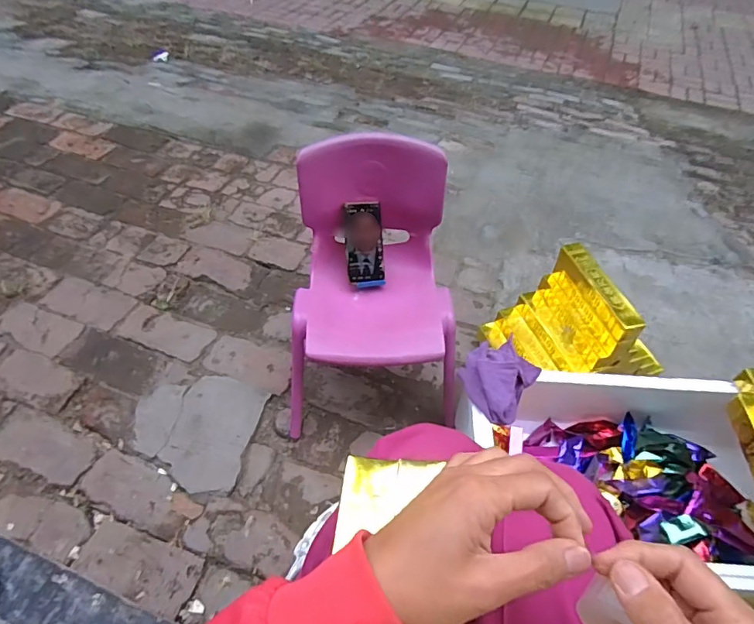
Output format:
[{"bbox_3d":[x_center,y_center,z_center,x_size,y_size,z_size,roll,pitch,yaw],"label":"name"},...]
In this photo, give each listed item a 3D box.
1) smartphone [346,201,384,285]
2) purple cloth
[{"bbox_3d":[-0.024,-0.136,0.918,0.070,0.158,0.011,-3,6,-8],"label":"smartphone"},{"bbox_3d":[0.203,0.113,0.796,0.116,0.040,0.143,28,54,20],"label":"purple cloth"}]

